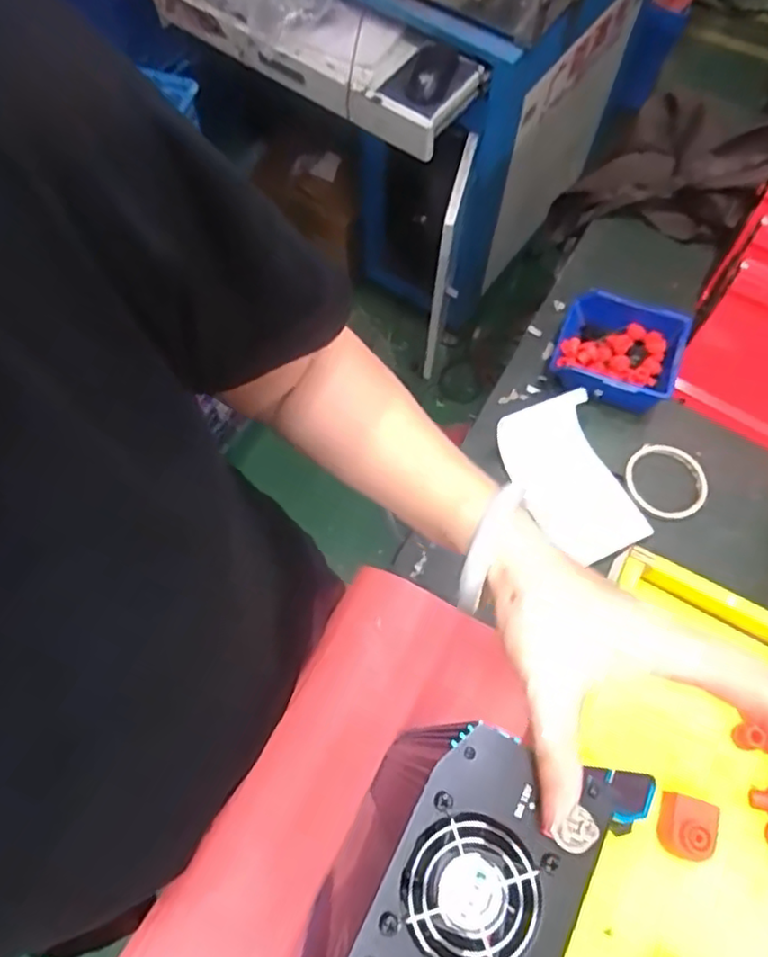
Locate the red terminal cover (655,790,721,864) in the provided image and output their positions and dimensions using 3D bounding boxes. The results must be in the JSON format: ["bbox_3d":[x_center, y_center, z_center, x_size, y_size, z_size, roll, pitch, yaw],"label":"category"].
[{"bbox_3d":[0.219,0.253,0.461,0.028,0.036,0.041,22,69,9],"label":"red terminal cover"}]

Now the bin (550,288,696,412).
[{"bbox_3d":[0.269,-0.141,0.738,0.136,0.053,0.124,21,68,9],"label":"bin"}]

